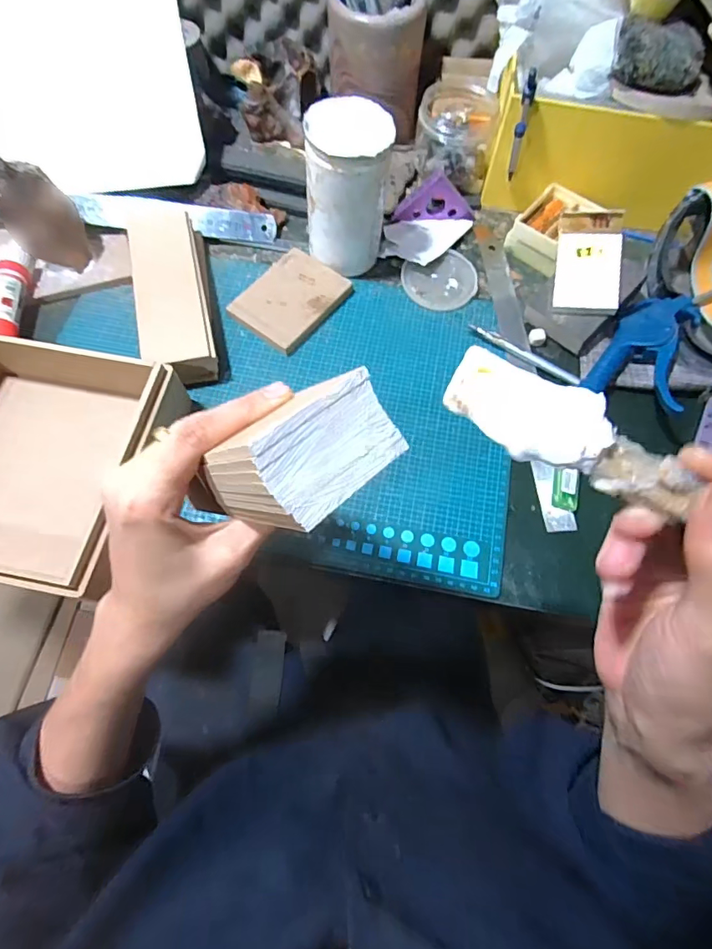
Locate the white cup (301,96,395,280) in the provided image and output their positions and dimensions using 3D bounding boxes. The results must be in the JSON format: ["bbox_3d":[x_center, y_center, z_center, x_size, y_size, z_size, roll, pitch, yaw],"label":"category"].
[{"bbox_3d":[-0.007,-0.265,0.440,0.072,0.116,0.072,7,68,2],"label":"white cup"}]

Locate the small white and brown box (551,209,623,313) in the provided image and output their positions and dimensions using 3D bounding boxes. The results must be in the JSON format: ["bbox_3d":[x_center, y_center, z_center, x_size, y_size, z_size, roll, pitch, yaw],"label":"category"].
[{"bbox_3d":[0.221,-0.204,0.446,0.057,0.012,0.108,7,80,10],"label":"small white and brown box"}]

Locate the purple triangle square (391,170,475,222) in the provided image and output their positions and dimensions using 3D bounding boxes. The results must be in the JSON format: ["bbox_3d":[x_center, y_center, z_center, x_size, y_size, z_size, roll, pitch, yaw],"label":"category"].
[{"bbox_3d":[0.086,-0.292,0.527,0.061,0.067,0.018,38,35,-29],"label":"purple triangle square"}]

